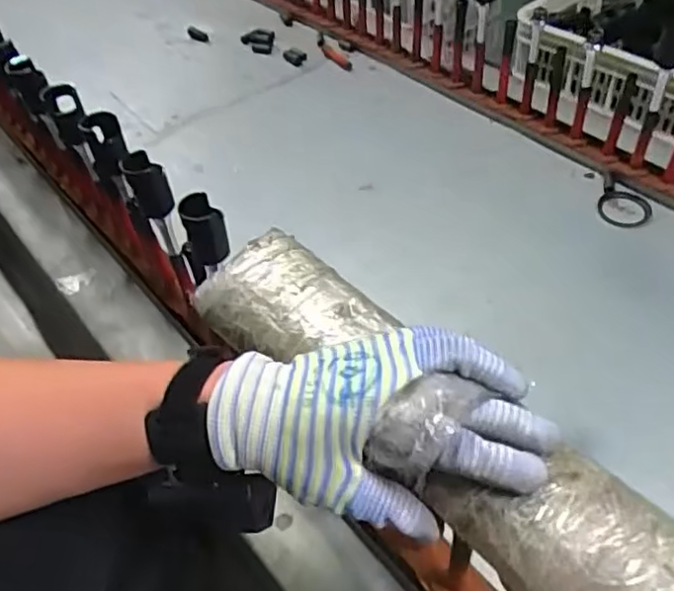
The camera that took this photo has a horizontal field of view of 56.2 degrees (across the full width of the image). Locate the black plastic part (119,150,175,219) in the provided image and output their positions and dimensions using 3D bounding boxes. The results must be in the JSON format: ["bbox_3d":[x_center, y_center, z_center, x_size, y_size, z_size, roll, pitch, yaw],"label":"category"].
[{"bbox_3d":[-0.208,-0.121,0.694,0.041,0.068,0.047,-19,55,-15],"label":"black plastic part"}]

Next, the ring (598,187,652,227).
[{"bbox_3d":[0.426,-0.128,0.936,0.076,0.005,0.060,26,72,28],"label":"ring"}]

